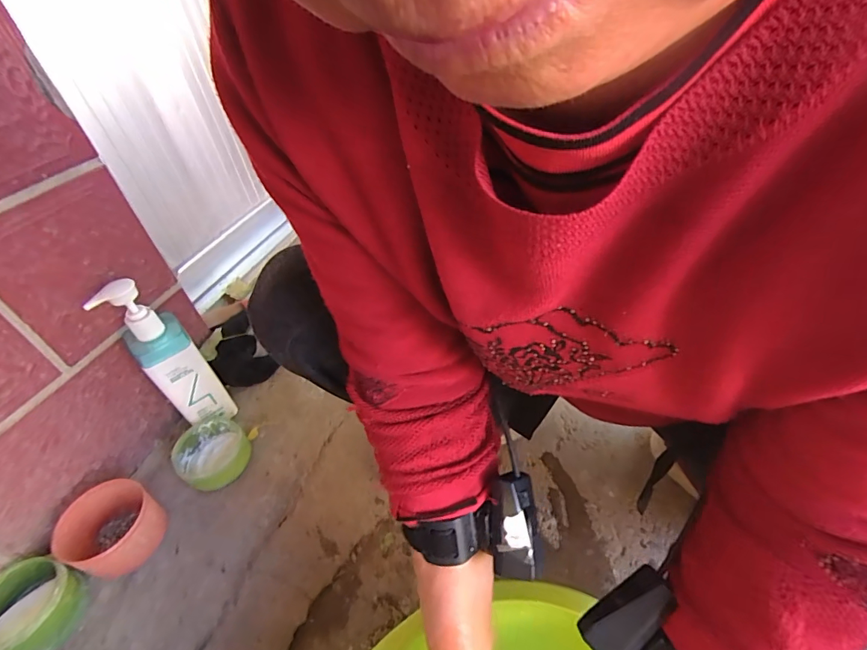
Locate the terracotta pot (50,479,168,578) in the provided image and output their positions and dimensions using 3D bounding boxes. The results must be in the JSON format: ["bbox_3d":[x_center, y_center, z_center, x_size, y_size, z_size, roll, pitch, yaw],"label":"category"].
[{"bbox_3d":[-0.418,0.272,0.565,0.101,0.072,0.101,-5,41,5],"label":"terracotta pot"}]

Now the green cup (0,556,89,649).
[{"bbox_3d":[-0.486,0.341,0.514,0.106,0.058,0.098,6,45,14],"label":"green cup"}]

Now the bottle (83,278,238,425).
[{"bbox_3d":[-0.390,0.053,0.640,0.075,0.281,0.065,-32,46,-24],"label":"bottle"}]

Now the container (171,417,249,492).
[{"bbox_3d":[-0.340,0.197,0.658,0.099,0.043,0.097,-5,41,5],"label":"container"}]

